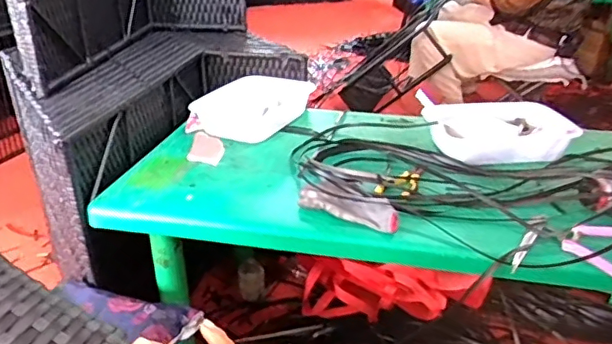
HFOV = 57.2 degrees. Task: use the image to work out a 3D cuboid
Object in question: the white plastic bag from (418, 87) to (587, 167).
[{"bbox_3d":[0.399,-0.099,1.186,0.297,0.102,0.196,-4,27,-6],"label":"white plastic bag"}]

